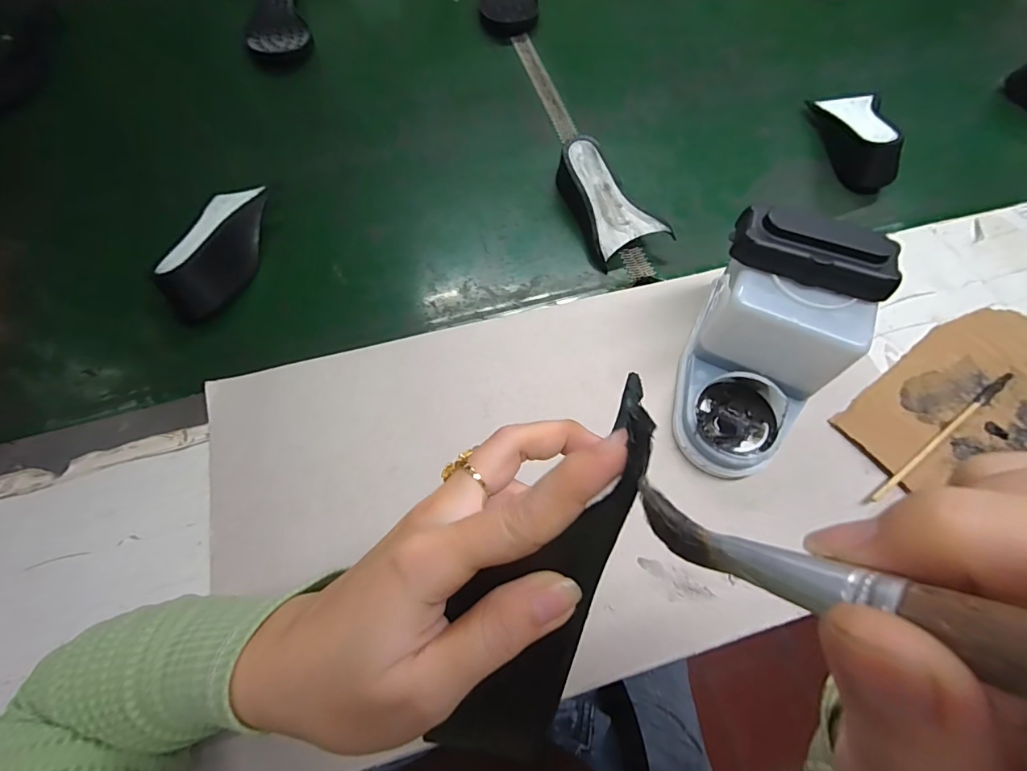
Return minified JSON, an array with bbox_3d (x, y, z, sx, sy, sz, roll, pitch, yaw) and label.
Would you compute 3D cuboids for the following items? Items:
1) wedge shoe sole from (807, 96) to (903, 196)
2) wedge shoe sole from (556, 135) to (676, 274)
[{"bbox_3d":[0.419,-0.314,0.558,0.079,0.053,0.151,8,61,5],"label":"wedge shoe sole"},{"bbox_3d":[0.105,-0.206,0.491,0.079,0.046,0.148,-18,62,-9],"label":"wedge shoe sole"}]

